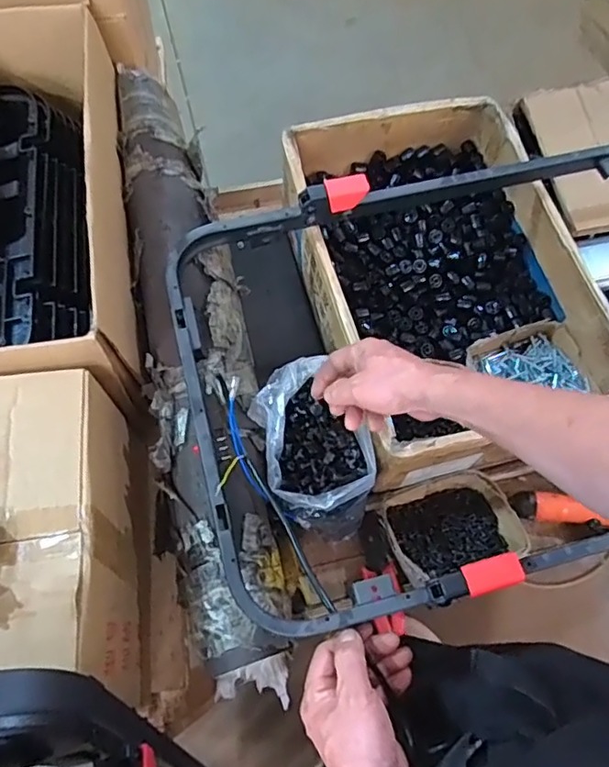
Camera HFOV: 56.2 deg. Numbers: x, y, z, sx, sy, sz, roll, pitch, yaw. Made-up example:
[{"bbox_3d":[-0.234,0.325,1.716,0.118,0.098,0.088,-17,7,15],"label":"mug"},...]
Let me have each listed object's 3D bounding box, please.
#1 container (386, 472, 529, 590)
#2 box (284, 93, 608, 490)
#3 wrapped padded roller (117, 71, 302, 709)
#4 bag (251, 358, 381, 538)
[{"bbox_3d":[0.194,0.192,0.765,0.164,0.059,0.124,-13,68,-7],"label":"container"},{"bbox_3d":[0.192,-0.161,0.833,0.359,0.139,0.515,-15,68,-8],"label":"box"},{"bbox_3d":[-0.142,-0.083,0.715,0.139,0.084,0.868,-10,67,-6],"label":"wrapped padded roller"},{"bbox_3d":[0.012,0.085,0.707,0.126,0.122,0.206,-18,68,-9],"label":"bag"}]

